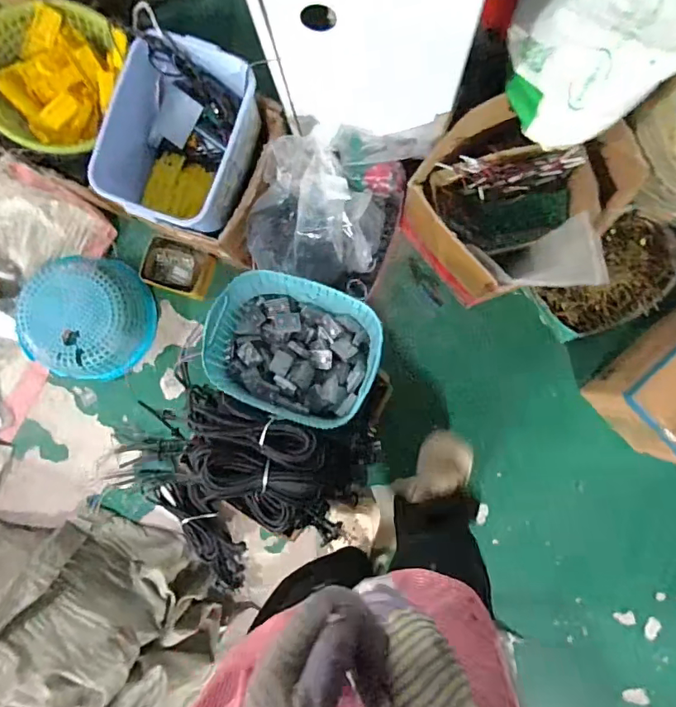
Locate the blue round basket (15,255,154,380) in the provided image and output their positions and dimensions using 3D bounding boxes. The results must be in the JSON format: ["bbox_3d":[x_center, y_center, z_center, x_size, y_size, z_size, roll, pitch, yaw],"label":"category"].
[{"bbox_3d":[-0.611,-0.088,1.173,0.269,0.114,0.292,3,88,3],"label":"blue round basket"}]

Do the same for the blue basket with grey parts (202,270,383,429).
[{"bbox_3d":[-0.079,-0.008,0.852,0.302,0.101,0.227,23,89,4],"label":"blue basket with grey parts"}]

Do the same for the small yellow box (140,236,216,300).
[{"bbox_3d":[-0.399,-0.214,1.199,0.164,0.062,0.117,18,89,4],"label":"small yellow box"}]

